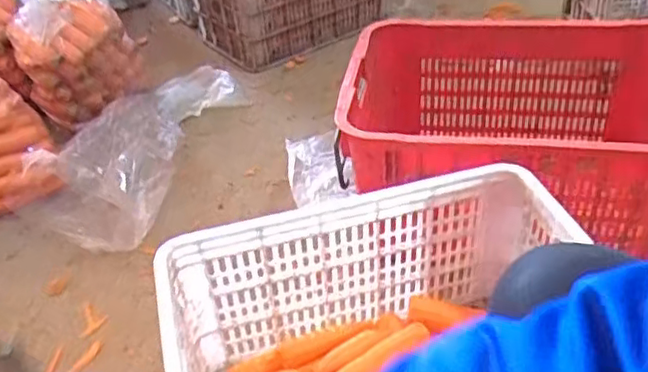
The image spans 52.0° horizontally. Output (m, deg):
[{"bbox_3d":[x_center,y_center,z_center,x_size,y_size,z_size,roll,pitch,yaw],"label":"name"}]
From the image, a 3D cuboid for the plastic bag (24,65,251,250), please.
[{"bbox_3d":[-0.420,-0.168,1.620,0.287,0.152,0.827,6,39,13],"label":"plastic bag"}]

